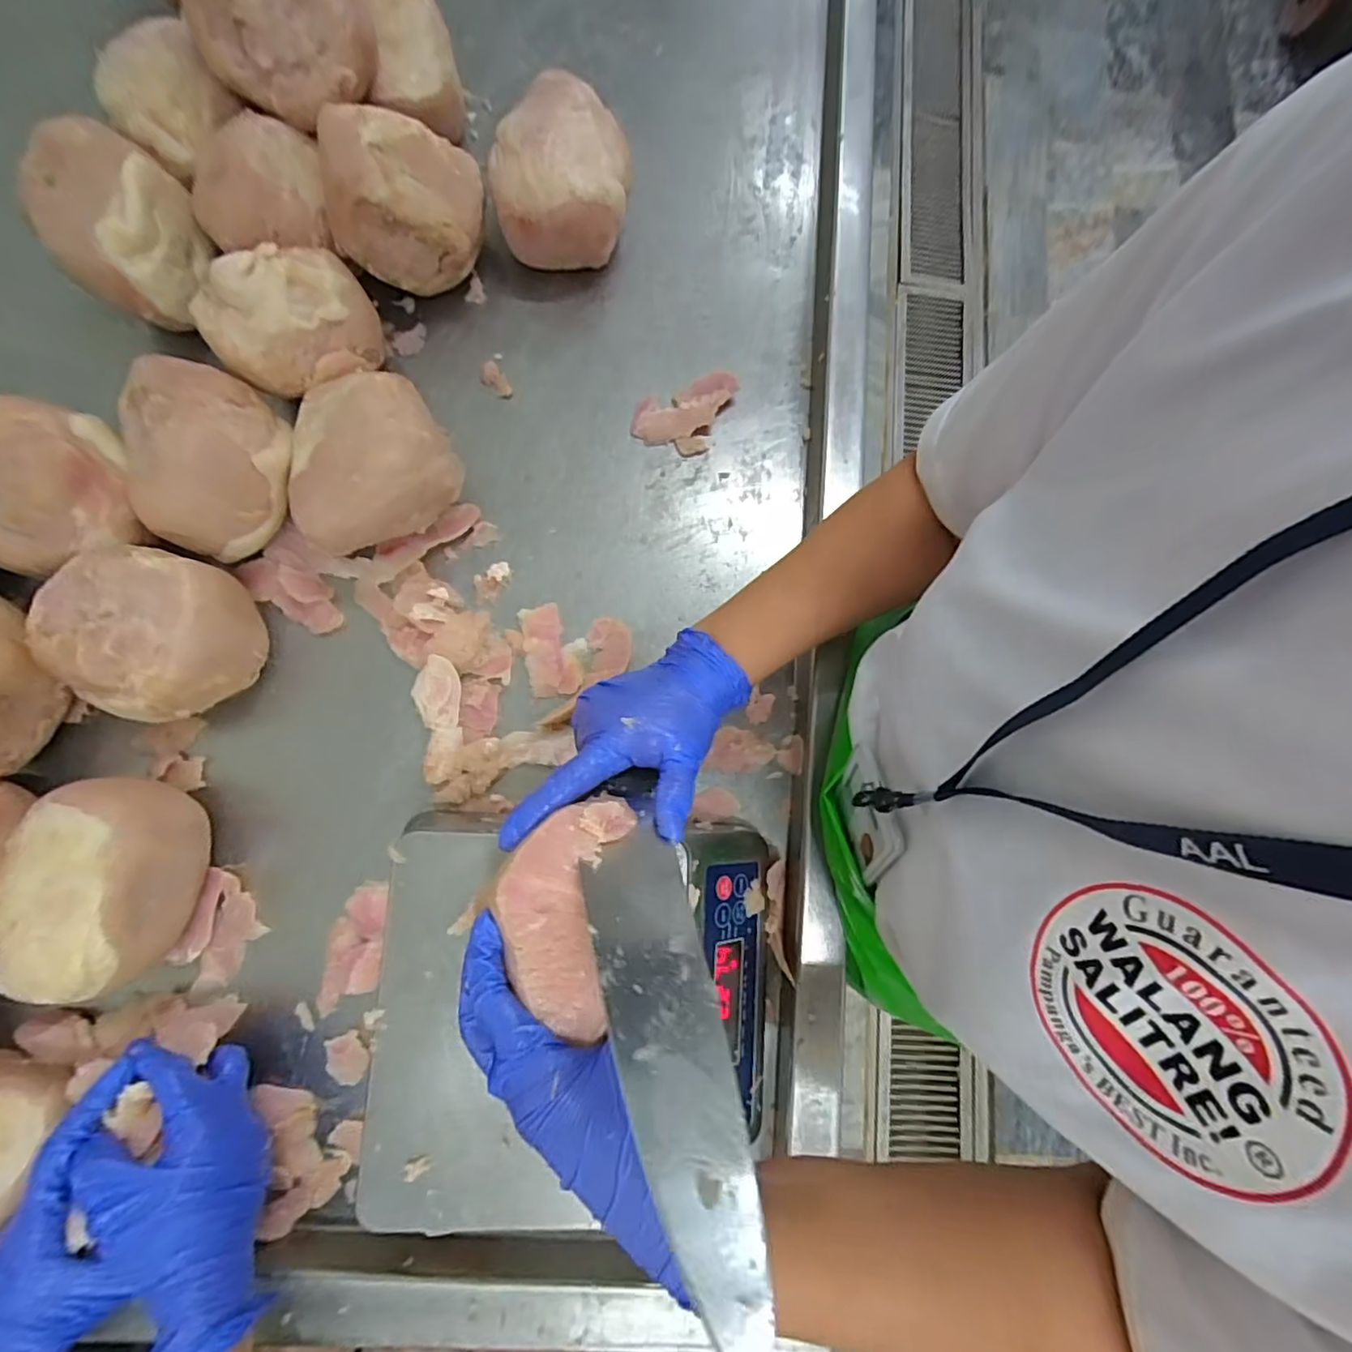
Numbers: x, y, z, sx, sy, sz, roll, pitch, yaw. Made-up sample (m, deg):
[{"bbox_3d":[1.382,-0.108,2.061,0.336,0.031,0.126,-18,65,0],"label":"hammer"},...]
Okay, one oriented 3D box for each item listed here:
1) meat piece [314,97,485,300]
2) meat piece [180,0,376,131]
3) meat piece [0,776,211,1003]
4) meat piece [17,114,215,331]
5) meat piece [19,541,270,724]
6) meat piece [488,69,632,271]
[{"bbox_3d":[-0.233,-0.415,0.532,0.125,0.127,0.094,-9,80,-3],"label":"meat piece"},{"bbox_3d":[-0.317,-0.529,0.481,0.129,0.086,0.083,7,79,-4],"label":"meat piece"},{"bbox_3d":[-0.394,0.144,0.424,0.085,0.100,0.140,-6,80,-6],"label":"meat piece"},{"bbox_3d":[-0.456,-0.365,0.495,0.103,0.078,0.112,15,79,-2],"label":"meat piece"},{"bbox_3d":[-0.400,-0.027,0.468,0.126,0.093,0.121,2,79,-5],"label":"meat piece"},{"bbox_3d":[-0.108,-0.475,0.571,0.128,0.083,0.141,-7,79,-3],"label":"meat piece"}]

